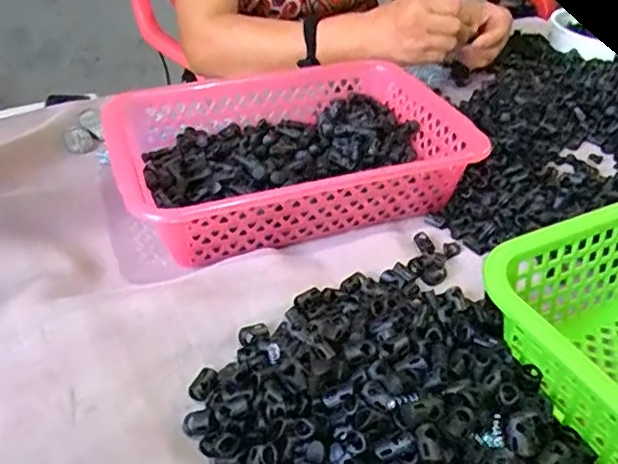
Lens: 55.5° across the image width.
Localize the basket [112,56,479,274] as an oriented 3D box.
[{"bbox_3d":[-0.019,-0.076,0.535,0.293,0.065,0.206,-13,40,-18],"label":"basket"}]

